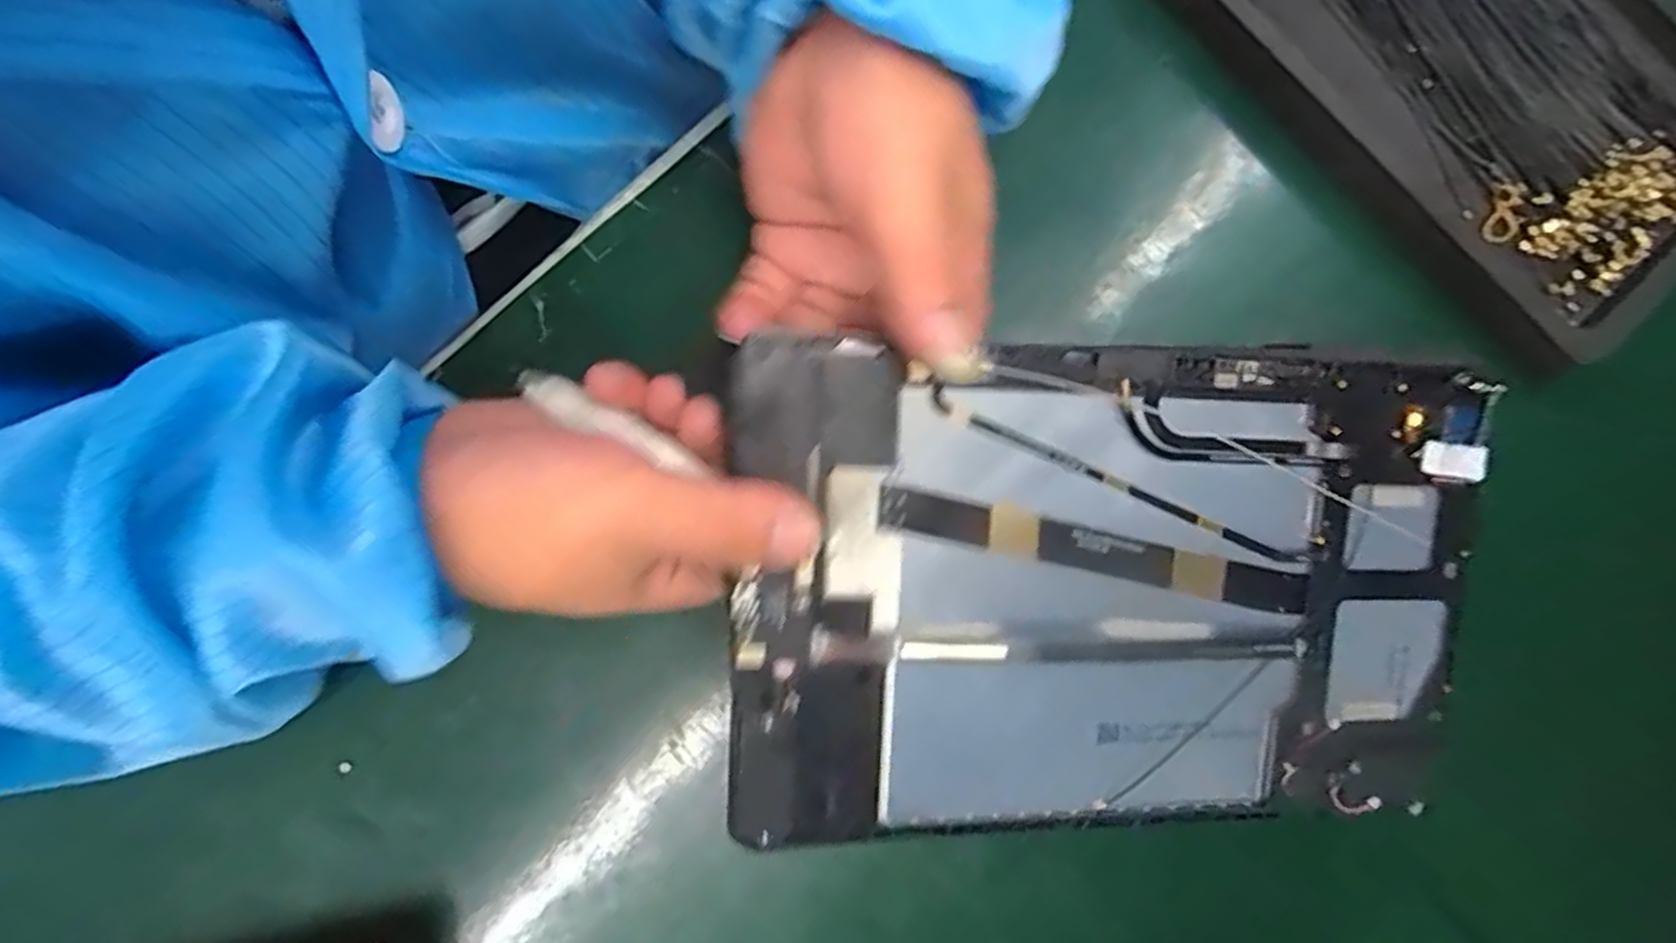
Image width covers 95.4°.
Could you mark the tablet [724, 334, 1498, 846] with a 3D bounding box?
[{"bbox_3d":[0.087,0.038,0.235,0.235,0.009,0.148,1,97,-9],"label":"tablet"}]

